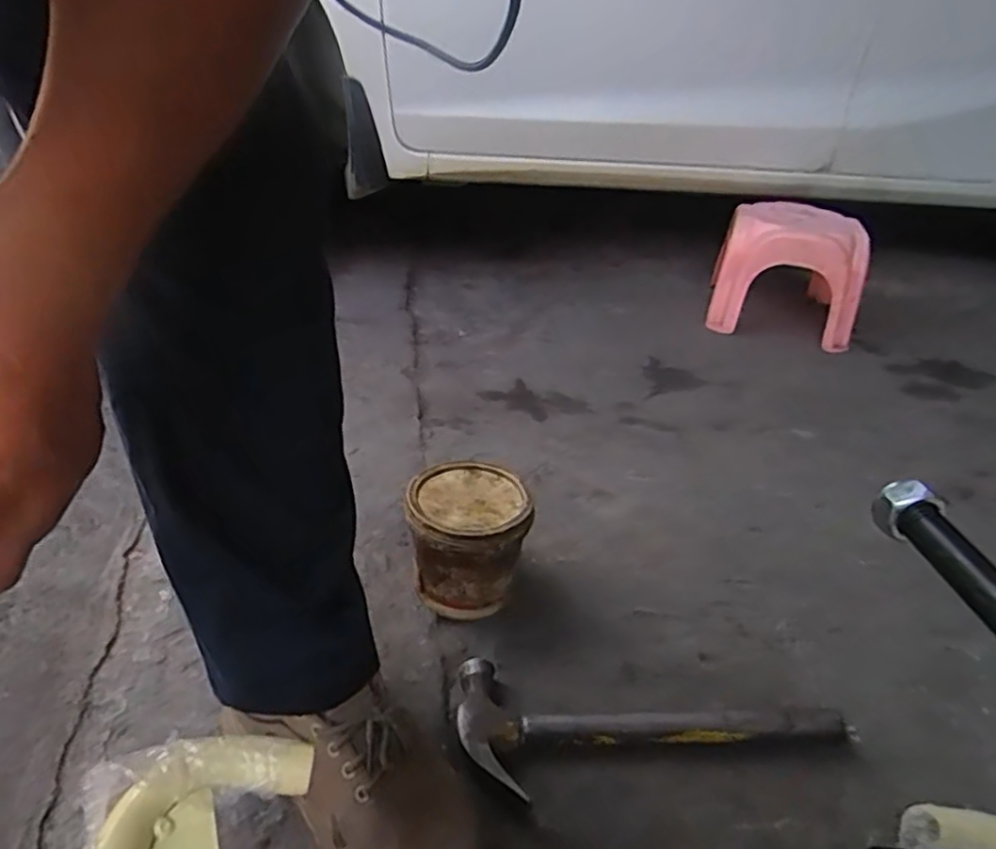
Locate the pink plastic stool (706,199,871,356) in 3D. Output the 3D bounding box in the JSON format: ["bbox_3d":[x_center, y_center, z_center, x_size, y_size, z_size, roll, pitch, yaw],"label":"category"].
[{"bbox_3d":[0.628,-0.335,1.451,0.295,0.252,0.298,12,31,14],"label":"pink plastic stool"}]

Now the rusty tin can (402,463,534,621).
[{"bbox_3d":[-0.033,0.120,0.685,0.123,0.114,0.121,1,31,-8],"label":"rusty tin can"}]

